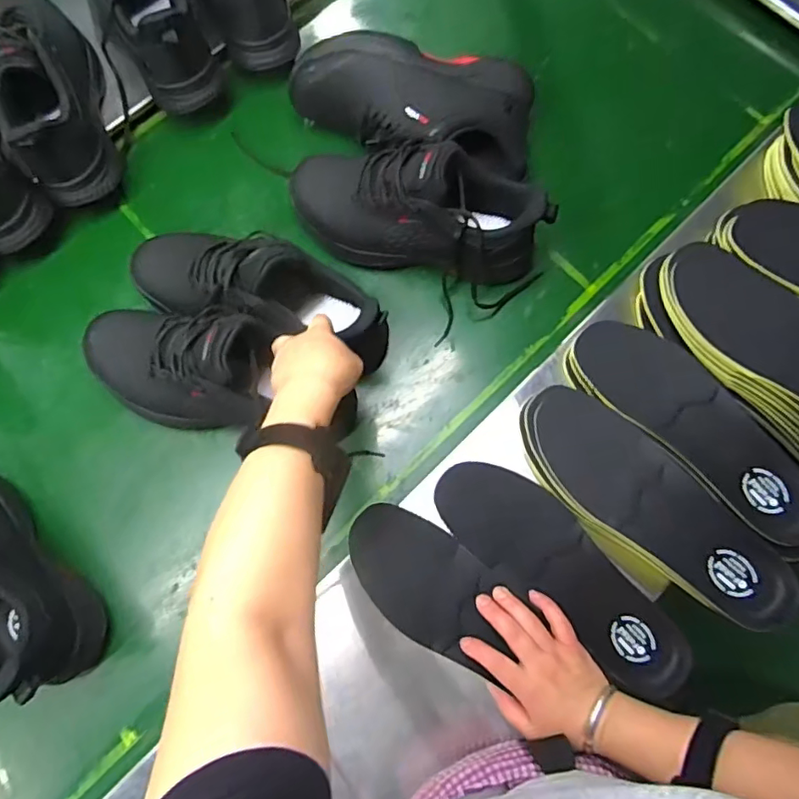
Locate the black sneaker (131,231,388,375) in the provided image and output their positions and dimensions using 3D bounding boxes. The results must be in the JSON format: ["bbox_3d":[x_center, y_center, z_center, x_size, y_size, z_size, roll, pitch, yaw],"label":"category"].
[{"bbox_3d":[-0.153,-0.111,0.555,0.286,0.141,0.088,21,77,5],"label":"black sneaker"}]

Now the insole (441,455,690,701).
[{"bbox_3d":[0.153,0.160,0.513,0.270,0.013,0.087,42,80,11],"label":"insole"}]

